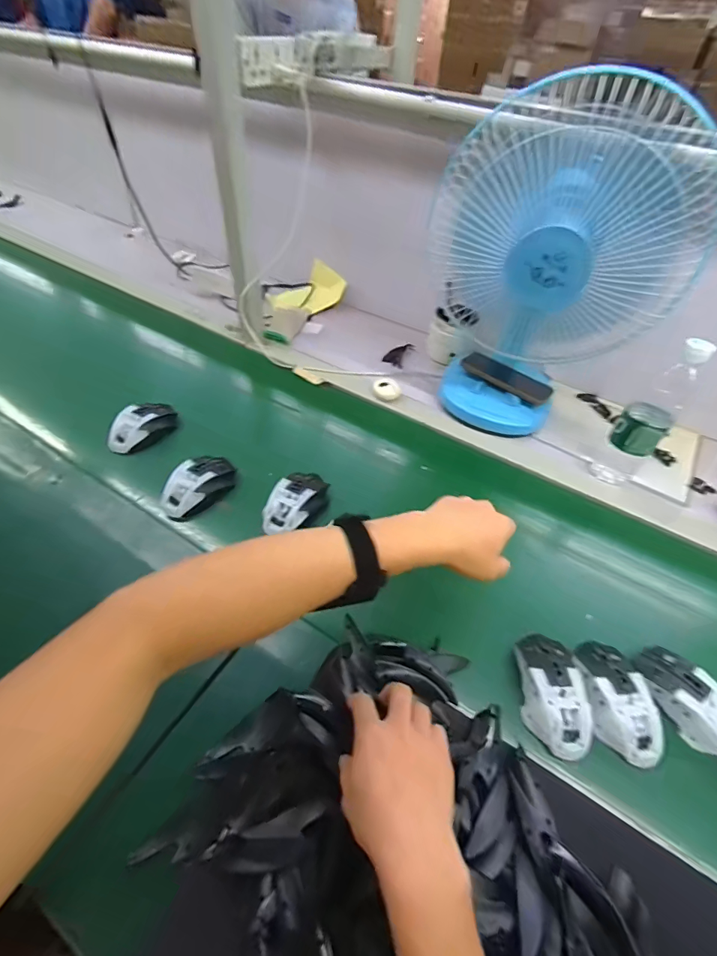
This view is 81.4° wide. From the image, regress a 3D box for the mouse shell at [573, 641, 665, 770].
[{"bbox_3d":[0.275,0.228,0.437,0.058,0.035,0.118,2,46,-3],"label":"mouse shell"}]

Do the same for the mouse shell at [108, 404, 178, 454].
[{"bbox_3d":[-0.343,-0.084,0.660,0.064,0.037,0.112,24,49,18],"label":"mouse shell"}]

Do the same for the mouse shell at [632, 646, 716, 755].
[{"bbox_3d":[0.350,0.232,0.437,0.052,0.035,0.111,-18,50,-21],"label":"mouse shell"}]

